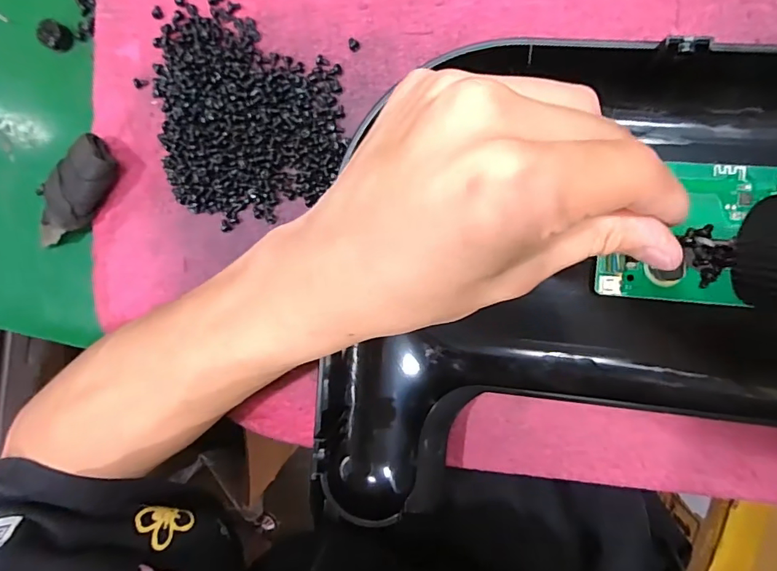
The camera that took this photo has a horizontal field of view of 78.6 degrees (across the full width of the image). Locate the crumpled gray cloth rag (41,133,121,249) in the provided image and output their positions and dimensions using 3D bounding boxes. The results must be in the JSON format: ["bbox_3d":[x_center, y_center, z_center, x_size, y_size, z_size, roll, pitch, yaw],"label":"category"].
[{"bbox_3d":[-0.165,-0.045,0.247,0.024,0.020,0.066,44,98,4],"label":"crumpled gray cloth rag"}]

